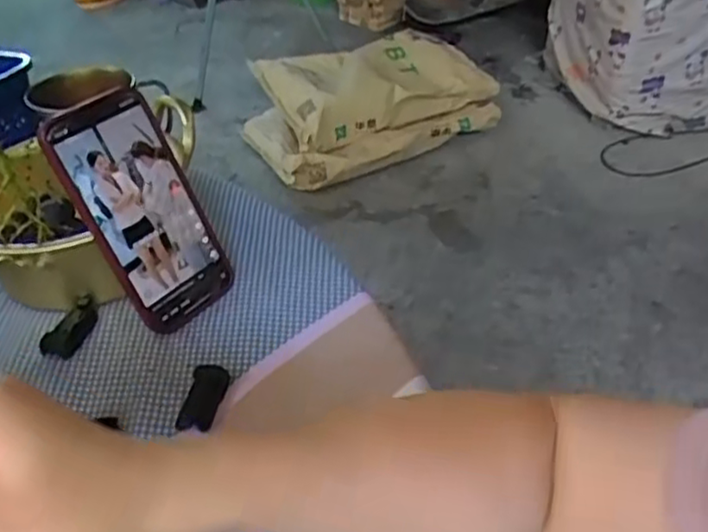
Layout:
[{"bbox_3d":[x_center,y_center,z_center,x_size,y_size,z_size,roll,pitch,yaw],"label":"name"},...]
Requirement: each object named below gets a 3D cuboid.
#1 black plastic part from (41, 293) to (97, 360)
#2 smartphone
[{"bbox_3d":[-0.199,0.043,0.479,0.021,0.016,0.048,4,40,9],"label":"black plastic part"},{"bbox_3d":[-0.142,-0.038,0.467,0.014,0.156,0.074,-1,31,46],"label":"smartphone"}]

